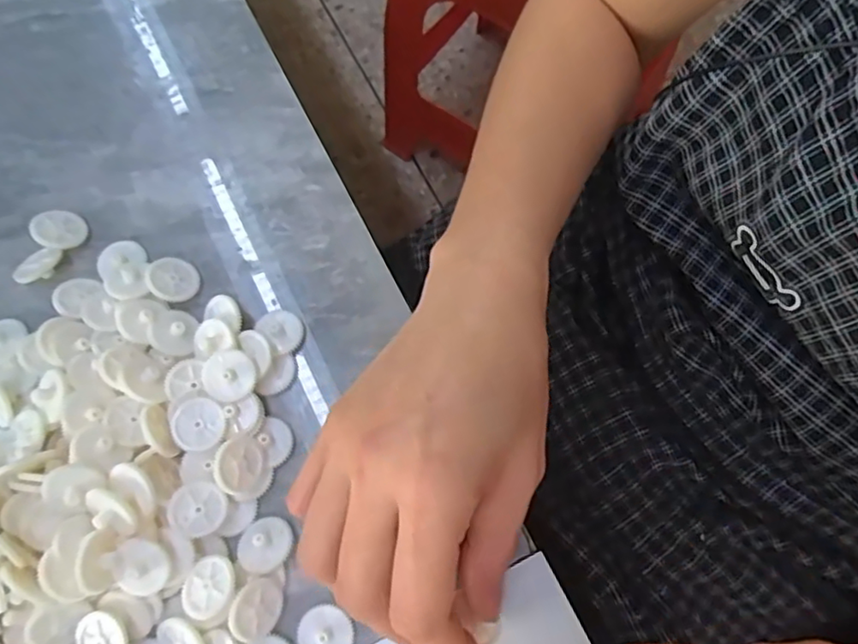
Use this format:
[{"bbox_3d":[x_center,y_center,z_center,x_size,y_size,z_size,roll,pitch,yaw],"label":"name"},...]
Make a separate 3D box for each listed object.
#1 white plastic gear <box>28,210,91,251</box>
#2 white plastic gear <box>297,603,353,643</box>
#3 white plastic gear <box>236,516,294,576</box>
[{"bbox_3d":[-0.171,-0.043,0.277,0.022,0.005,0.022,39,51,0],"label":"white plastic gear"},{"bbox_3d":[-0.040,0.120,0.230,0.021,0.004,0.020,0,74,2],"label":"white plastic gear"},{"bbox_3d":[-0.065,0.087,0.236,0.022,0.008,0.020,-39,61,-20],"label":"white plastic gear"}]

